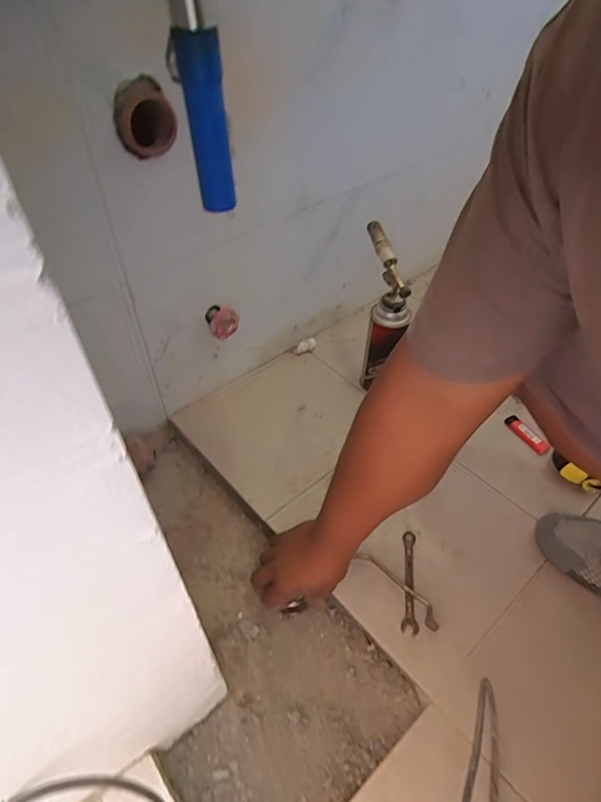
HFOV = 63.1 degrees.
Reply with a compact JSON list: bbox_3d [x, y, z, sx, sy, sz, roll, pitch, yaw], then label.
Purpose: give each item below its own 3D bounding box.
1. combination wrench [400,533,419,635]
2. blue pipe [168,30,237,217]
[{"bbox_3d":[0.142,0.234,0.644,0.020,0.009,0.139,7,44,4],"label":"combination wrench"},{"bbox_3d":[-0.078,-0.228,0.410,0.038,0.132,0.027,-8,47,-9],"label":"blue pipe"}]

